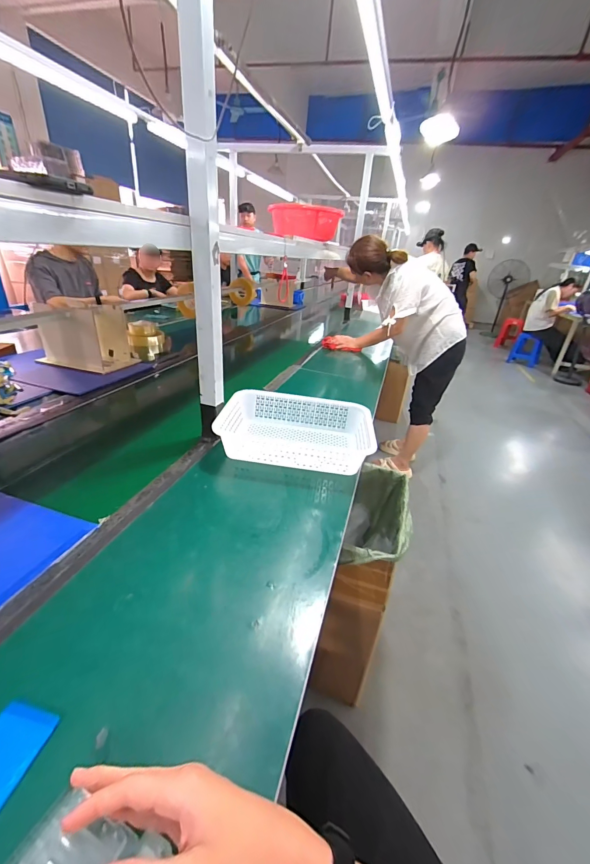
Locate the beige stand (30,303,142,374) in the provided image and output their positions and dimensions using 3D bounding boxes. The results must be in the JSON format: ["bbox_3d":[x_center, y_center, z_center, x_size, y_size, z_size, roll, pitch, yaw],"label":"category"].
[{"bbox_3d":[-0.754,-0.345,1.224,0.248,0.202,0.173,9,27,6],"label":"beige stand"}]

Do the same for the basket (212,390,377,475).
[{"bbox_3d":[0.004,-0.007,0.855,0.359,0.085,0.240,9,27,6],"label":"basket"}]

